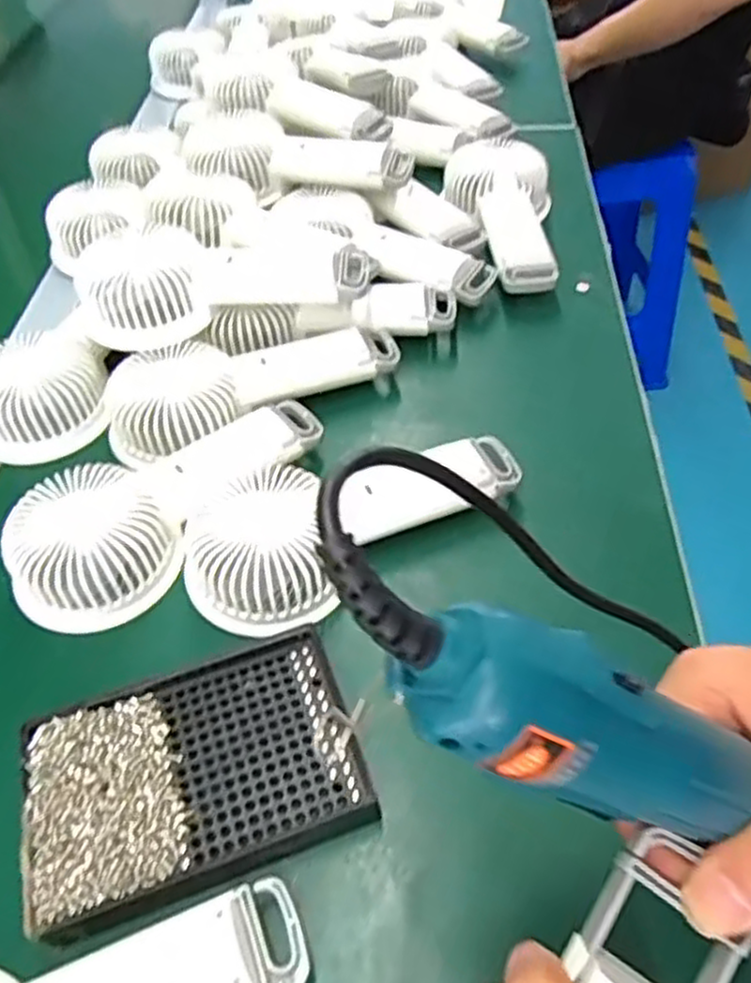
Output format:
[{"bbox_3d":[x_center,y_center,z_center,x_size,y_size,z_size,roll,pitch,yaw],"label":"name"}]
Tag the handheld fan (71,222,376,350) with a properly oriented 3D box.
[{"bbox_3d":[-0.097,-0.139,0.475,0.183,0.044,0.075,-9,51,-4],"label":"handheld fan"}]

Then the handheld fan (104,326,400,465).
[{"bbox_3d":[-0.078,-0.072,0.468,0.180,0.039,0.066,-21,53,-13],"label":"handheld fan"}]

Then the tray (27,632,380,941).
[{"bbox_3d":[-0.077,0.118,0.320,0.136,0.015,0.091,-18,52,-11],"label":"tray"}]

